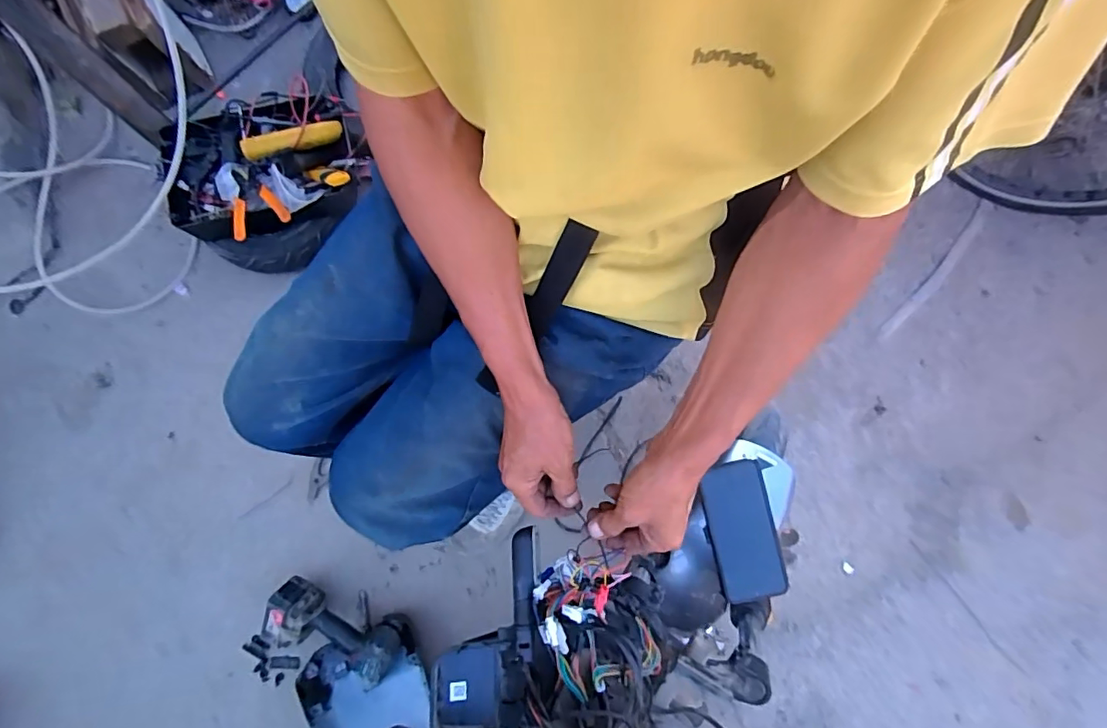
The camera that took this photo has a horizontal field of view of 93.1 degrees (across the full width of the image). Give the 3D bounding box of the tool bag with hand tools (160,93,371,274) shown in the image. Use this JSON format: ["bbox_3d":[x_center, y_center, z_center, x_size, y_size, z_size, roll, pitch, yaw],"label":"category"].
[{"bbox_3d":[-0.568,-0.376,1.041,0.367,0.178,0.311,-43,82,-7],"label":"tool bag with hand tools"}]

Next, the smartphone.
[{"bbox_3d":[0.237,0.210,0.662,0.082,0.012,0.163,-7,80,-1],"label":"smartphone"}]

